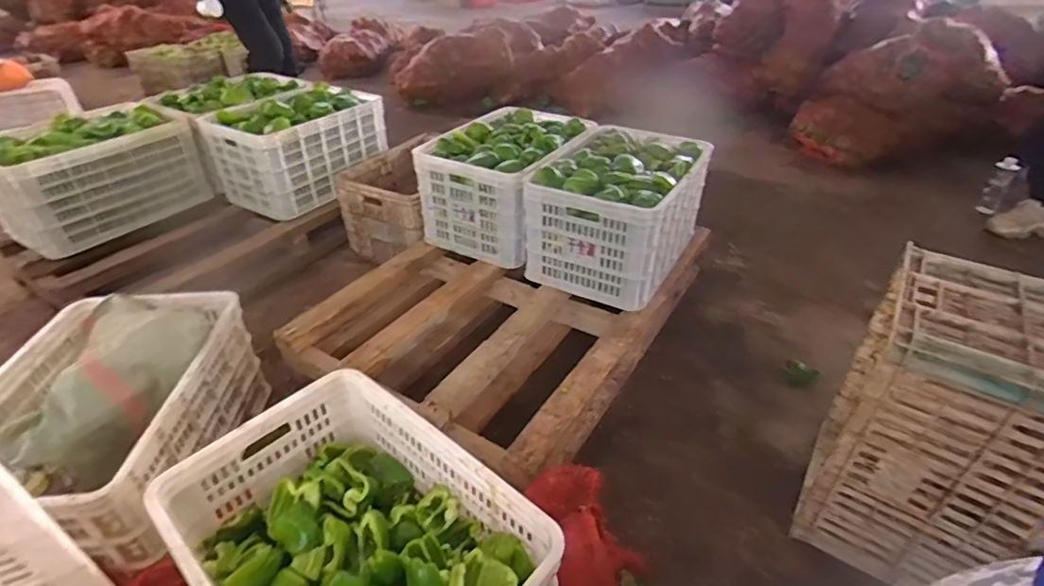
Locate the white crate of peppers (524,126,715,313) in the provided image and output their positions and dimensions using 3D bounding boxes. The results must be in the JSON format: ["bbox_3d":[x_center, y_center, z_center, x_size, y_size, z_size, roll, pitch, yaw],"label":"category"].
[{"bbox_3d":[0.281,-0.246,1.532,0.373,0.293,0.539,19,39,26],"label":"white crate of peppers"}]

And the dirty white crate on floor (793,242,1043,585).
[{"bbox_3d":[0.707,0.223,0.875,0.282,0.450,0.331,23,41,30],"label":"dirty white crate on floor"}]

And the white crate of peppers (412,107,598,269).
[{"bbox_3d":[-0.037,-0.358,1.667,0.361,0.302,0.505,17,38,24],"label":"white crate of peppers"}]

